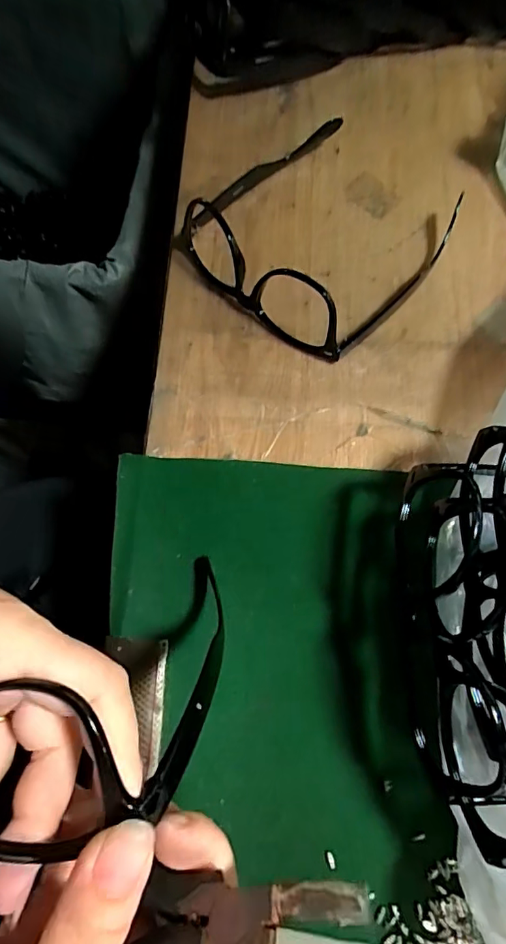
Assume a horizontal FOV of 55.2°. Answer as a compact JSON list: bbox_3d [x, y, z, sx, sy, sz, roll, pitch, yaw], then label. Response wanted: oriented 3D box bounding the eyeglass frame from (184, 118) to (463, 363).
[{"bbox_3d":[0.045,-0.171,0.327,0.159,0.045,0.156,-43,74,-12],"label":"eyeglass frame"}]

